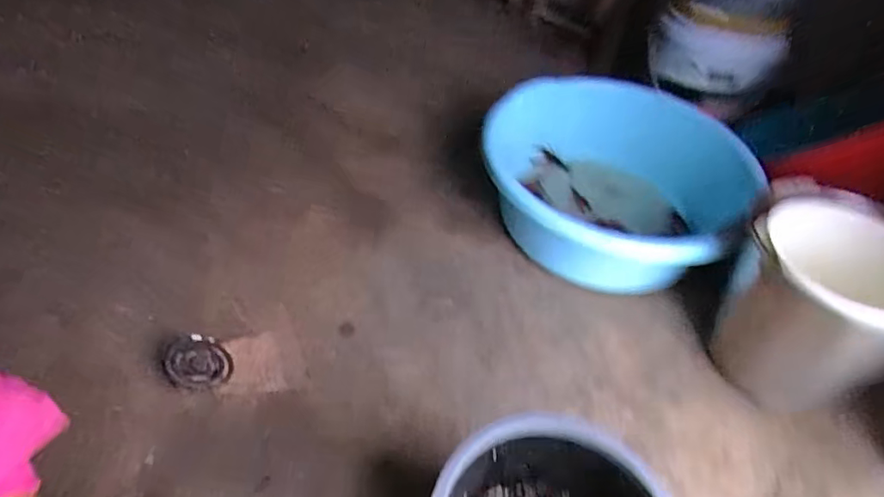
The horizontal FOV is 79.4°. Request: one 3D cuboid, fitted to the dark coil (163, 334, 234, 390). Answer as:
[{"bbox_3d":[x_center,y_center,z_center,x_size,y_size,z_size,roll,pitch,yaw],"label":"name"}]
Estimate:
[{"bbox_3d":[-0.402,0.185,0.876,0.106,0.020,0.085,1,48,-4],"label":"dark coil"}]

